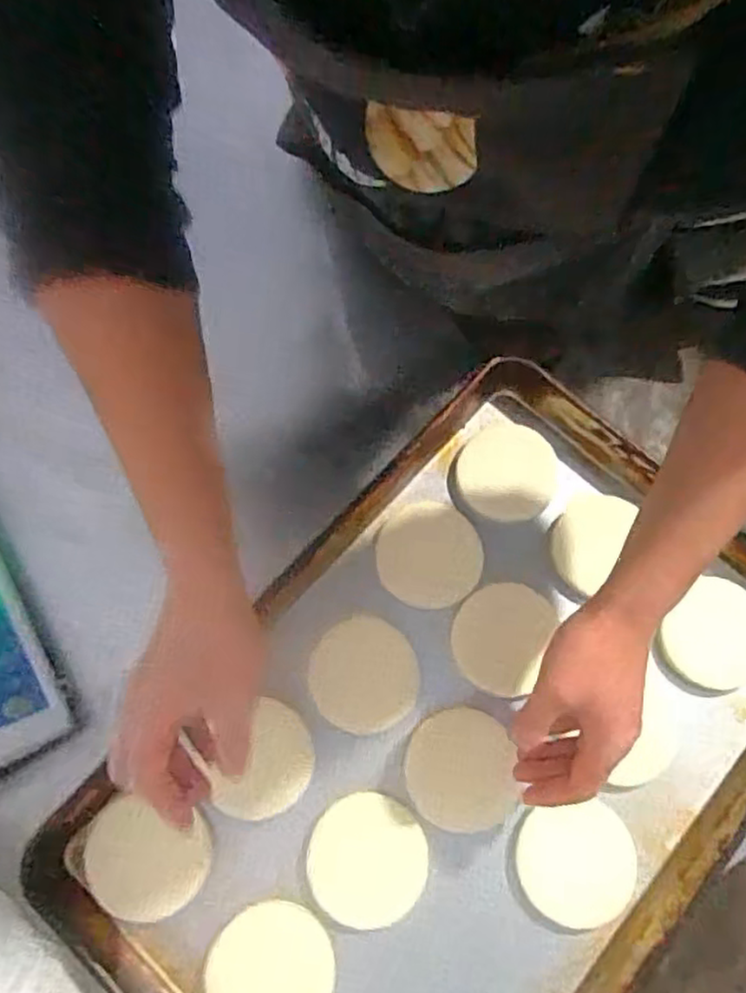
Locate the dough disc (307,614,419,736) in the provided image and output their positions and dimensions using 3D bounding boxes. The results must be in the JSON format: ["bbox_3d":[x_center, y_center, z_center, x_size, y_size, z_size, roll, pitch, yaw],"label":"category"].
[{"bbox_3d":[-0.008,0.155,0.603,0.091,0.008,0.097,0,74,0],"label":"dough disc"}]

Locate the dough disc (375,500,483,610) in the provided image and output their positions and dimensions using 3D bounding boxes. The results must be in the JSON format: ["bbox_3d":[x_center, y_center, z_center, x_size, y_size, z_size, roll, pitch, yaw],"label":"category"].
[{"bbox_3d":[0.051,0.054,0.631,0.091,0.007,0.096,0,74,0],"label":"dough disc"}]

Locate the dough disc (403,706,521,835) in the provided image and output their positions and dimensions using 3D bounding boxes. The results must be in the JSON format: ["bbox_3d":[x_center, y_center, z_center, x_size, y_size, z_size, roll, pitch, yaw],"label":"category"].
[{"bbox_3d":[0.072,0.227,0.574,0.087,0.004,0.094,-1,65,3],"label":"dough disc"}]

